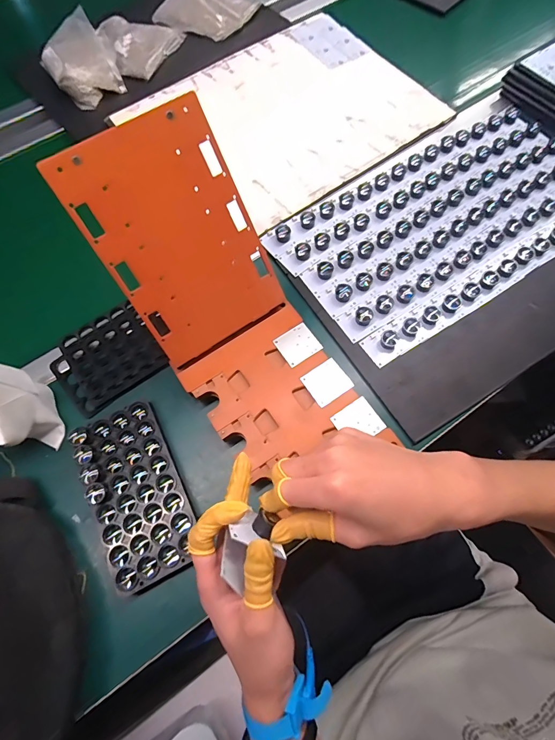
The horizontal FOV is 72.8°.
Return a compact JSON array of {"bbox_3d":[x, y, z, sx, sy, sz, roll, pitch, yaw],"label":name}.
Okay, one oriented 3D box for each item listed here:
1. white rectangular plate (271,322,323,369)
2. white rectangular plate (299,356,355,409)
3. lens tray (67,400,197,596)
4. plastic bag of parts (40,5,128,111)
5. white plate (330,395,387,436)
[{"bbox_3d":[0.025,-0.032,0.471,0.048,0.004,0.044,-32,72,-10],"label":"white rectangular plate"},{"bbox_3d":[0.059,0.014,0.450,0.049,0.004,0.045,-33,71,-10],"label":"white rectangular plate"},{"bbox_3d":[-0.161,0.136,0.429,0.098,0.034,0.191,-26,70,-8],"label":"lens tray"},{"bbox_3d":[-0.366,-0.566,0.692,0.108,0.054,0.176,-29,70,-9],"label":"plastic bag of parts"},{"bbox_3d":[0.092,0.059,0.431,0.048,0.004,0.045,-31,71,-9],"label":"white plate"}]

